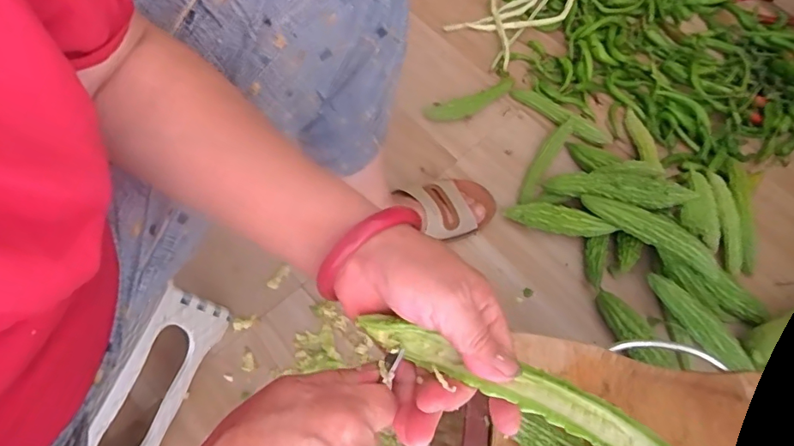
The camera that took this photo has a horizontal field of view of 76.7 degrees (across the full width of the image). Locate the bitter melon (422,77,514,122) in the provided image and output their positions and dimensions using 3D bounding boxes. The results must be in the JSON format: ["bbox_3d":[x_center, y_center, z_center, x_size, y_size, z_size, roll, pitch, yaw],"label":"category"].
[{"bbox_3d":[0.121,-0.201,0.824,0.153,0.029,0.051,-17,68,-11],"label":"bitter melon"}]

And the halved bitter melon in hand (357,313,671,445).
[{"bbox_3d":[0.059,0.083,0.261,0.164,0.025,0.027,19,67,21],"label":"halved bitter melon in hand"}]

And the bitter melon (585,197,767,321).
[{"bbox_3d":[0.385,0.037,0.684,0.285,0.060,0.044,35,69,12],"label":"bitter melon"}]

